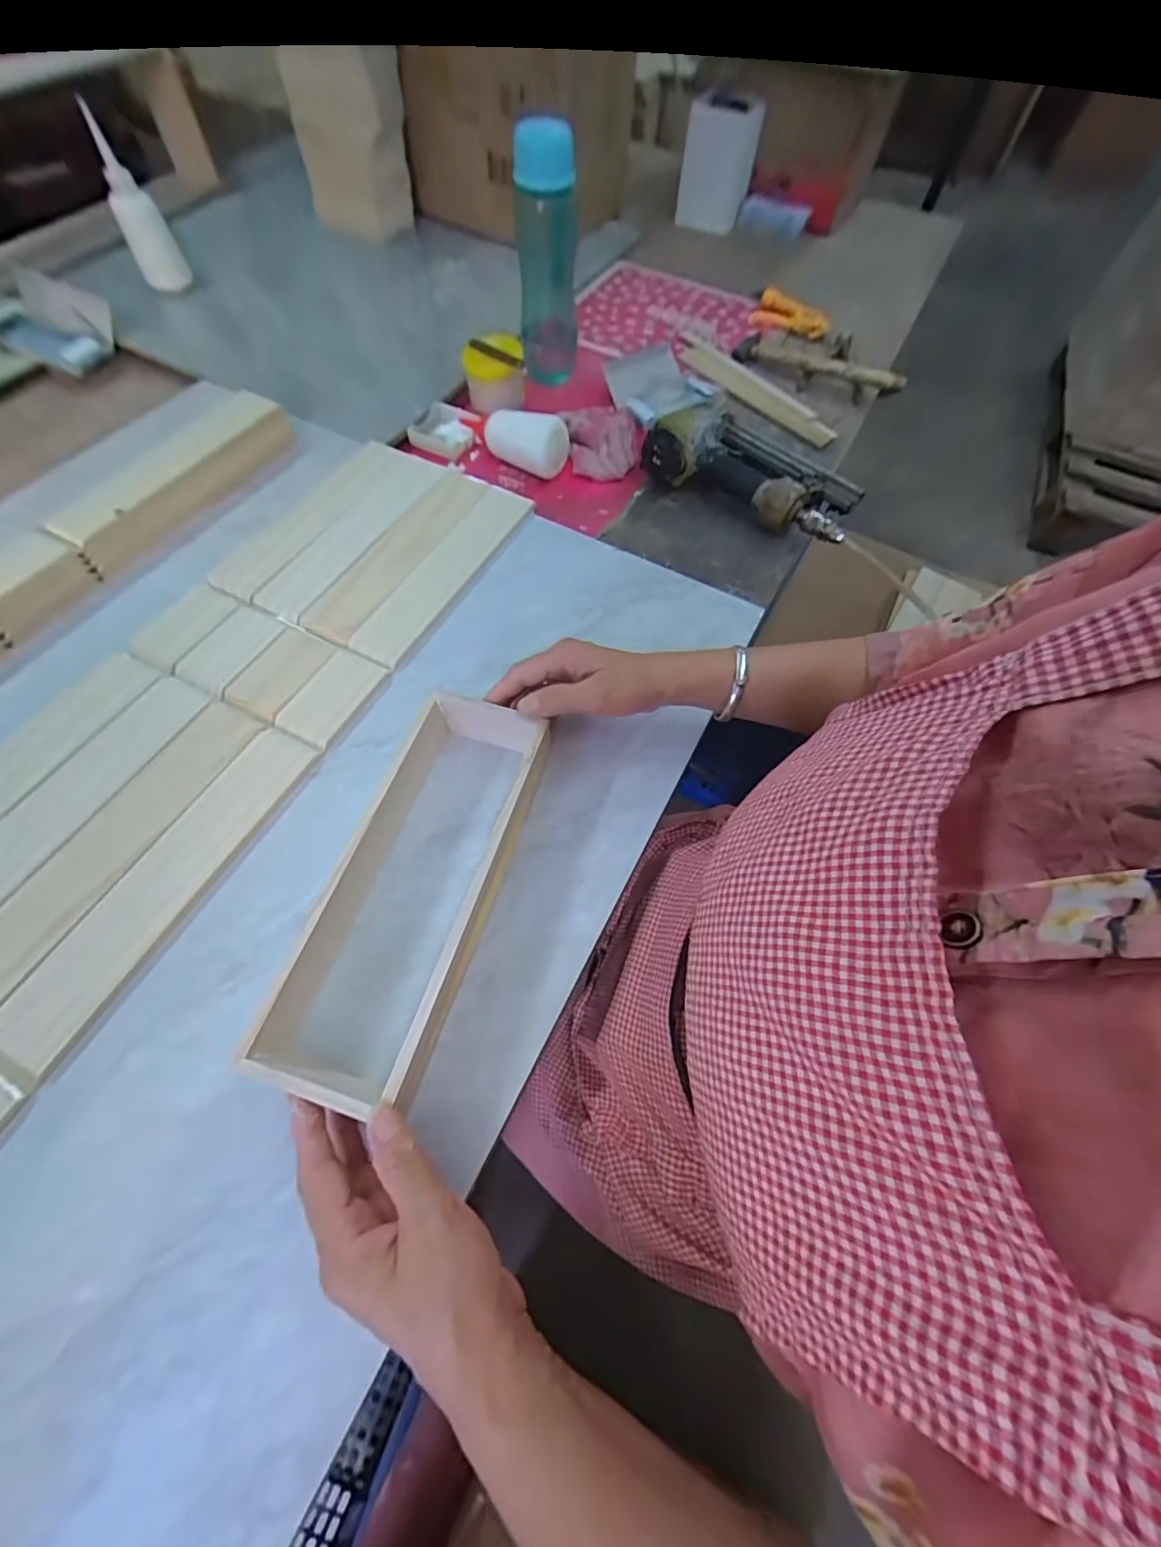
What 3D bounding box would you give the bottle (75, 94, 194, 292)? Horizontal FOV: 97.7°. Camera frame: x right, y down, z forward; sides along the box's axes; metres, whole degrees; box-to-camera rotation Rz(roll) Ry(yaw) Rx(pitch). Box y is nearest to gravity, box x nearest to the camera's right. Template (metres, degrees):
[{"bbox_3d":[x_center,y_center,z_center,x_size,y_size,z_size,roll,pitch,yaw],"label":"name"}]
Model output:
[{"bbox_3d":[-0.618,-0.790,0.718,0.066,0.147,0.049,-8,58,-7],"label":"bottle"}]

